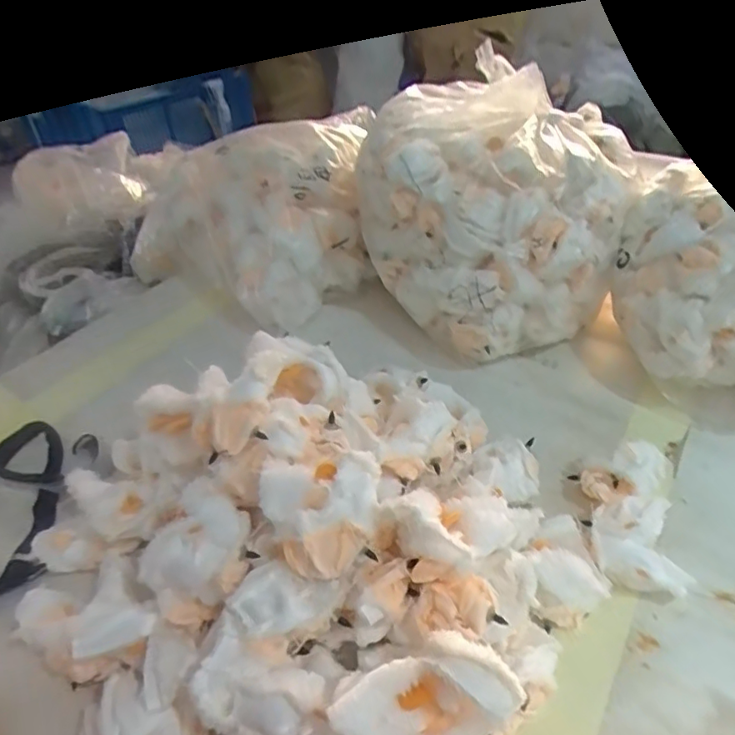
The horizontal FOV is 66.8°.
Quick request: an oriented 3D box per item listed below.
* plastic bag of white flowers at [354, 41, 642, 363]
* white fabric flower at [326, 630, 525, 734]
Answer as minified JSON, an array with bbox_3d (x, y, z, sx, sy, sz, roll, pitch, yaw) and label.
[{"bbox_3d":[0.114,-0.158,0.563,0.268,0.202,0.253,16,43,22],"label":"plastic bag of white flowers"},{"bbox_3d":[0.024,0.142,0.246,0.079,0.036,0.040,-8,40,-5],"label":"white fabric flower"}]

